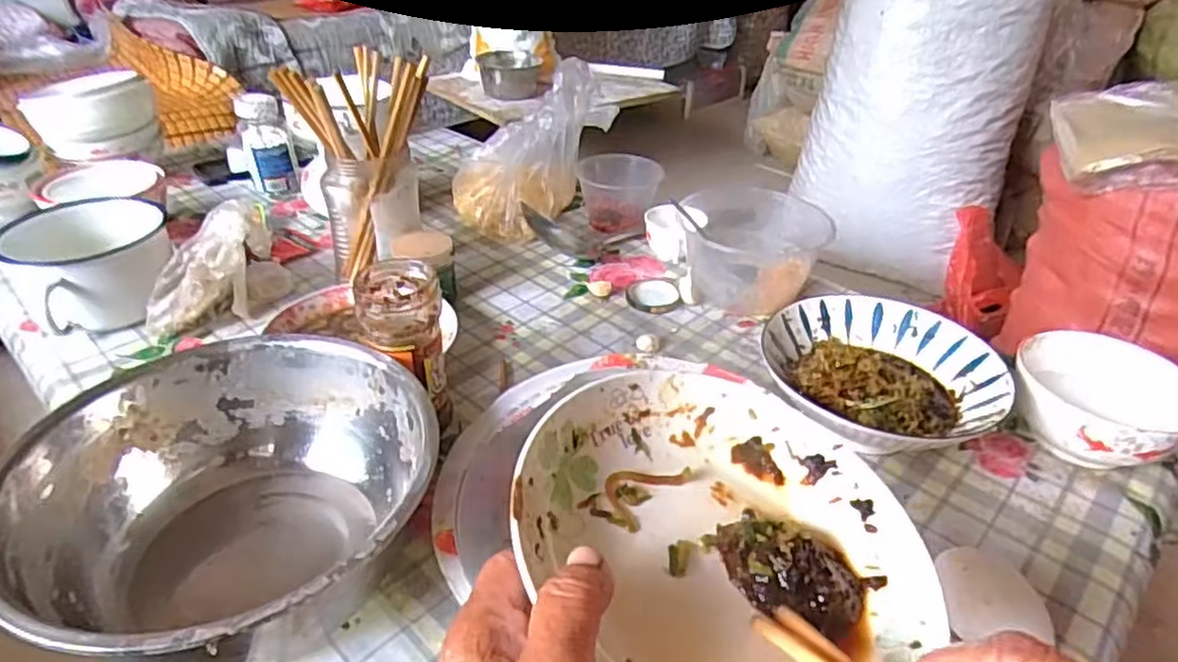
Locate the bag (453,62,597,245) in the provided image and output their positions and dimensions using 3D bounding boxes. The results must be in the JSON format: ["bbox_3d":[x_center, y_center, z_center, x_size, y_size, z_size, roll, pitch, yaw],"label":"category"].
[{"bbox_3d":[-0.084,-0.226,0.878,0.171,0.178,0.137,-3,35,-9],"label":"bag"}]

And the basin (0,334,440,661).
[{"bbox_3d":[-0.220,0.124,0.452,0.234,0.126,0.238,3,35,-2],"label":"basin"}]

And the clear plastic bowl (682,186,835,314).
[{"bbox_3d":[0.181,-0.092,0.785,0.152,0.084,0.150,3,35,-2],"label":"clear plastic bowl"}]

